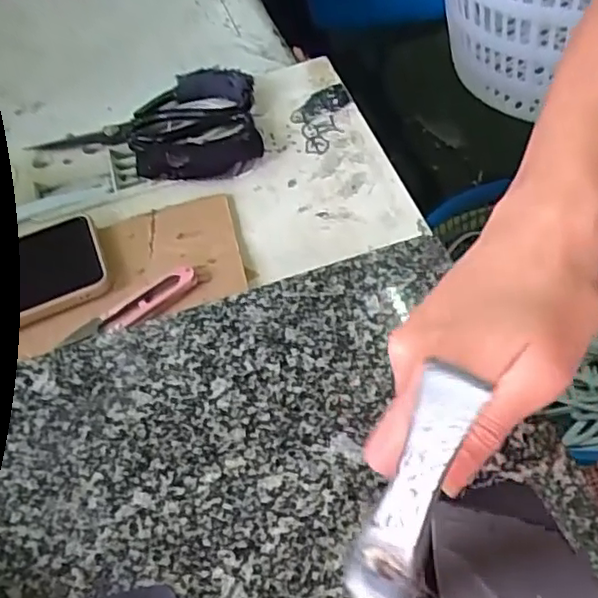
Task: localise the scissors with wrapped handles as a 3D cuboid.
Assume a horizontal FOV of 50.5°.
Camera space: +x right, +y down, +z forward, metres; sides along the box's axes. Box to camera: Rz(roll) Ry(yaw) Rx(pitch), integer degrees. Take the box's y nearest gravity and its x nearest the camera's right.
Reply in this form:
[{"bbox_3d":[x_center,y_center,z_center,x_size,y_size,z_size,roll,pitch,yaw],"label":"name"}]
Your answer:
[{"bbox_3d":[-0.124,-0.140,0.523,0.177,0.024,0.120,-10,54,1],"label":"scissors with wrapped handles"}]

